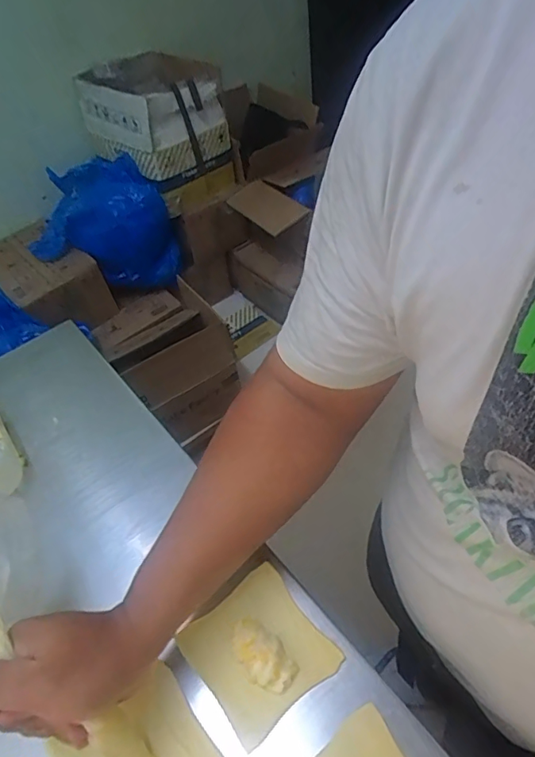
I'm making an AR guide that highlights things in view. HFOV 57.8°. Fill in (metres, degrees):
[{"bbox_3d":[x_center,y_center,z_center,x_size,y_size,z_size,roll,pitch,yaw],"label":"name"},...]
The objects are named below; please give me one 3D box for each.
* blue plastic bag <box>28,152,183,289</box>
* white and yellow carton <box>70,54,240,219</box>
[{"bbox_3d":[-0.518,-0.454,1.508,0.392,0.346,0.236,-33,53,-20],"label":"blue plastic bag"},{"bbox_3d":[-0.338,-0.765,1.523,0.343,0.354,0.333,25,57,26],"label":"white and yellow carton"}]

